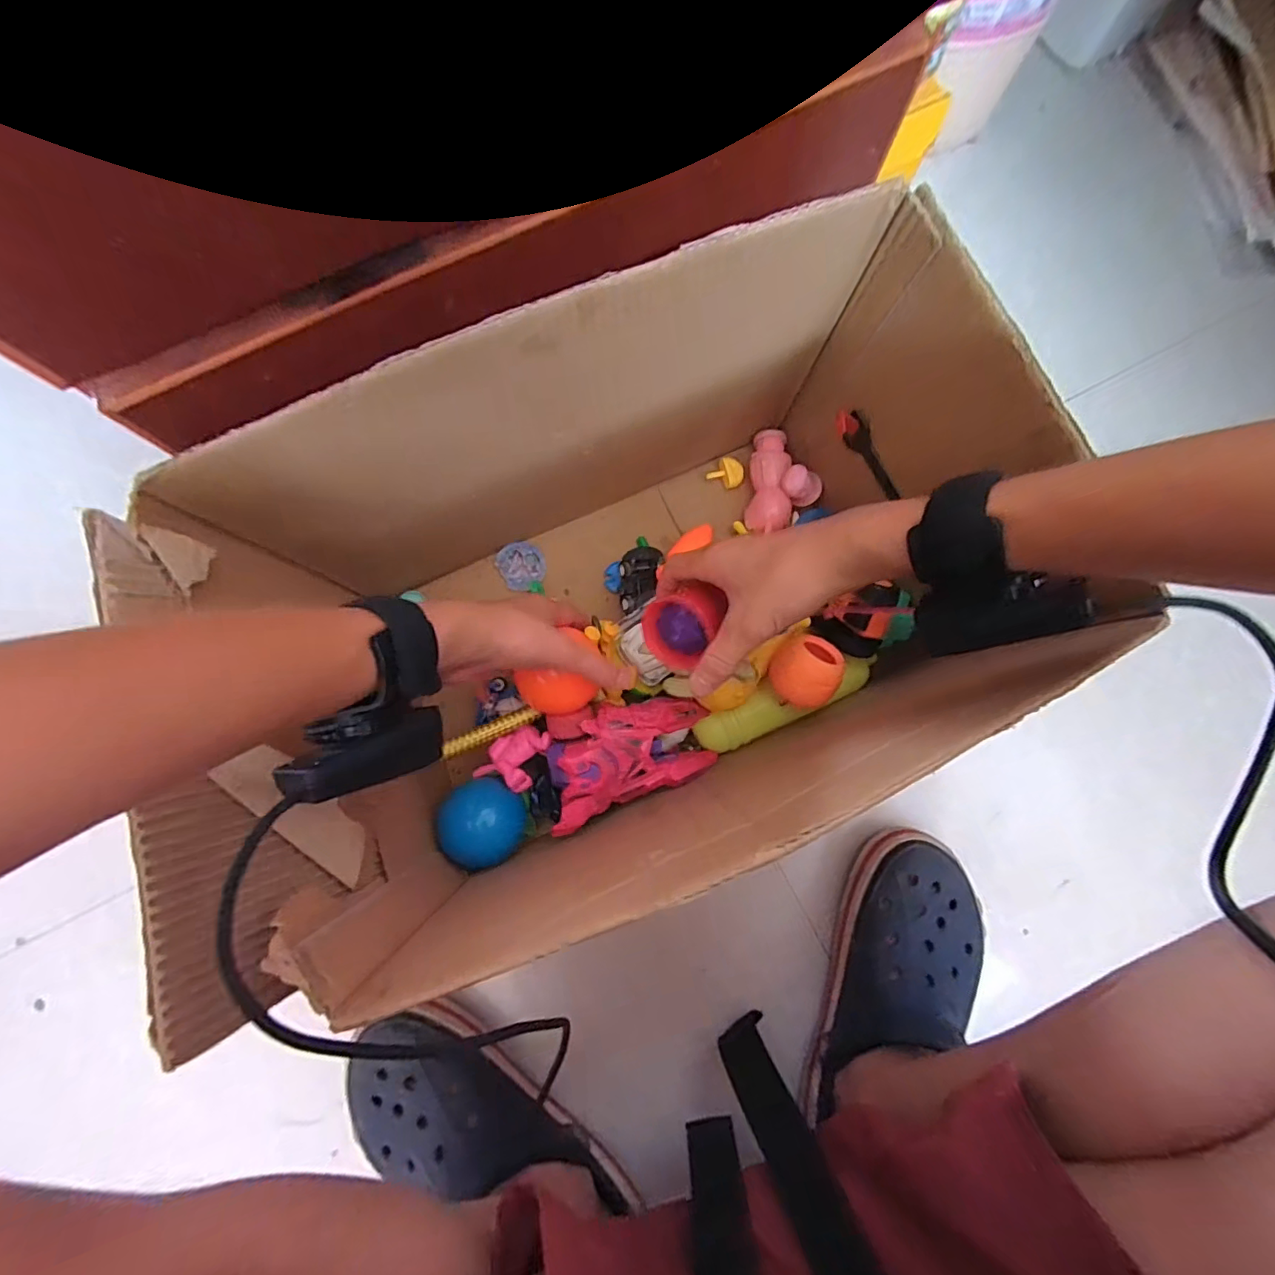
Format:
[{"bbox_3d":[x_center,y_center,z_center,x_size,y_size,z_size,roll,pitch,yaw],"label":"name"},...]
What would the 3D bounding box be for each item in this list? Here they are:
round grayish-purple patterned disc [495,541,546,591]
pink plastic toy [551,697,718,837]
[{"bbox_3d":[-0.106,-0.067,0.496,0.040,0.012,0.041,0,77,-1],"label":"round grayish-purple patterned disc"},{"bbox_3d":[-0.008,0.089,0.409,0.136,0.038,0.073,-22,79,-6],"label":"pink plastic toy"}]

